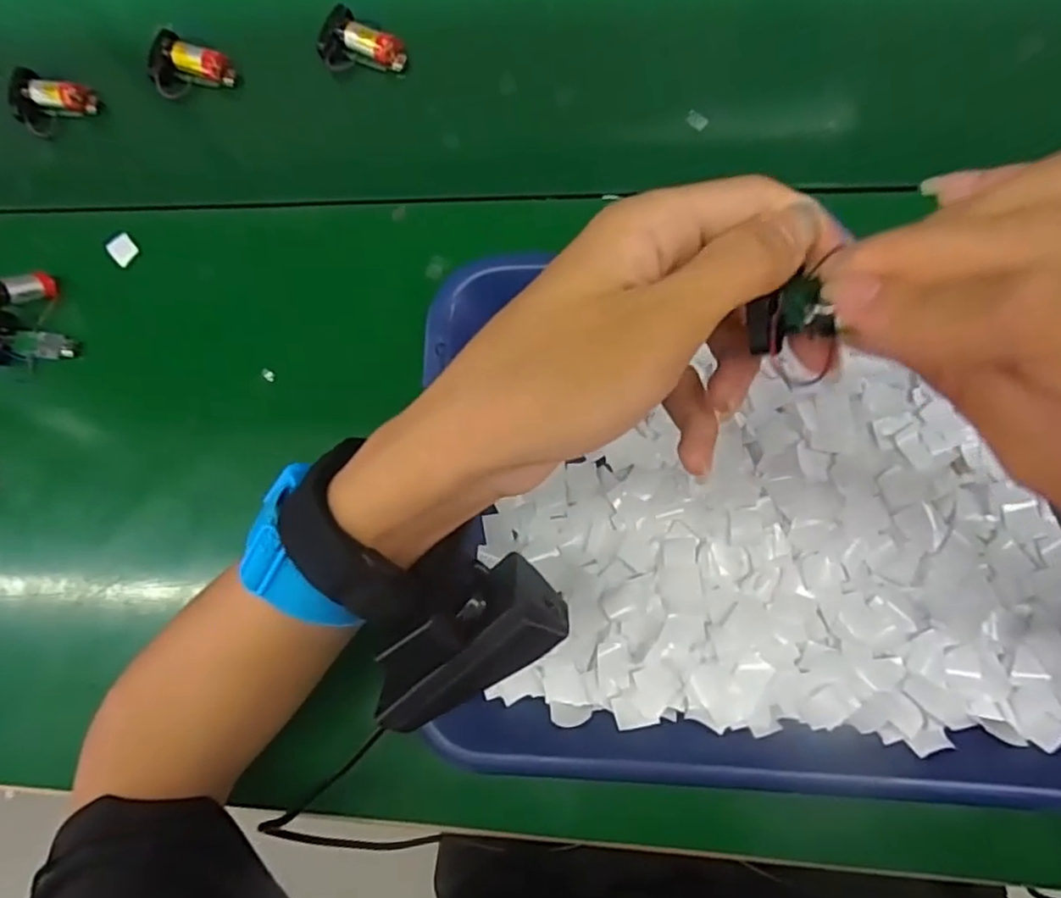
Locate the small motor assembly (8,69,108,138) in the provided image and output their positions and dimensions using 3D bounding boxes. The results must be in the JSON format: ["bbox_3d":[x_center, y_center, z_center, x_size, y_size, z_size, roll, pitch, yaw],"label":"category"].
[{"bbox_3d":[-0.311,-0.225,0.438,0.048,0.027,0.034,13,84,8],"label":"small motor assembly"}]

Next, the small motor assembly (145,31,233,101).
[{"bbox_3d":[-0.215,-0.239,0.427,0.047,0.025,0.035,28,86,9],"label":"small motor assembly"}]

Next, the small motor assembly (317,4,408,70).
[{"bbox_3d":[-0.103,-0.247,0.413,0.051,0.024,0.032,28,86,9],"label":"small motor assembly"}]

